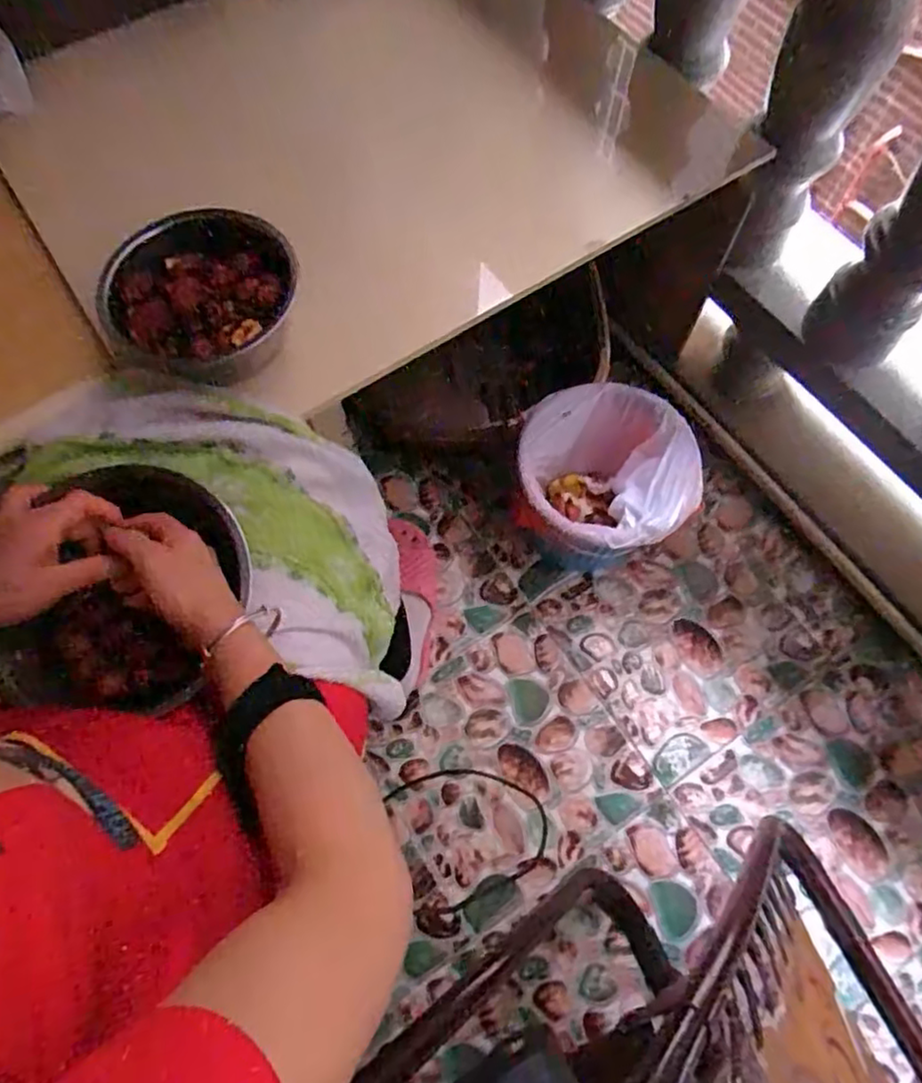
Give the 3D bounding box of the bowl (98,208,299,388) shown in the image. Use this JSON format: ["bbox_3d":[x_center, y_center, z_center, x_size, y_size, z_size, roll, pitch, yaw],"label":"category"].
[{"bbox_3d":[-0.228,-0.213,0.565,0.153,0.059,0.138,14,70,6],"label":"bowl"}]

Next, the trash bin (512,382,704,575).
[{"bbox_3d":[0.187,-0.062,0.872,0.203,0.228,0.209,0,69,1],"label":"trash bin"}]

